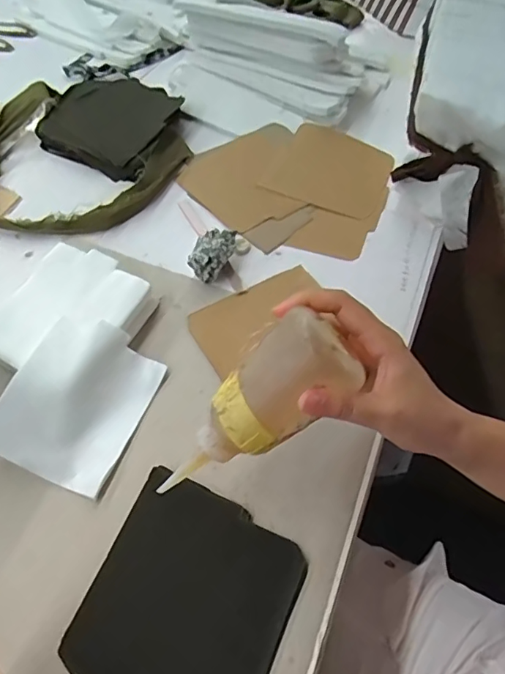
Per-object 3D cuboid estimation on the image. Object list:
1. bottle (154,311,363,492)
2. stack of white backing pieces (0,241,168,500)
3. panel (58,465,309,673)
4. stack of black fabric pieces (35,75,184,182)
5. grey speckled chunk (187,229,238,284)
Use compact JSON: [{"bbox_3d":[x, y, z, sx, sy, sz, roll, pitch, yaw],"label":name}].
[{"bbox_3d":[0.001,0.052,0.347,0.154,0.052,0.057,-46,61,18],"label":"bottle"},{"bbox_3d":[-0.157,0.015,0.439,0.151,0.037,0.192,19,57,11],"label":"stack of white backing pieces"},{"bbox_3d":[-0.043,0.176,0.347,0.131,0.006,0.136,21,57,12],"label":"panel"},{"bbox_3d":[-0.169,-0.272,0.636,0.159,0.033,0.161,21,57,13],"label":"stack of black fabric pieces"},{"bbox_3d":[-0.040,-0.080,0.508,0.038,0.034,0.049,13,56,8],"label":"grey speckled chunk"}]

